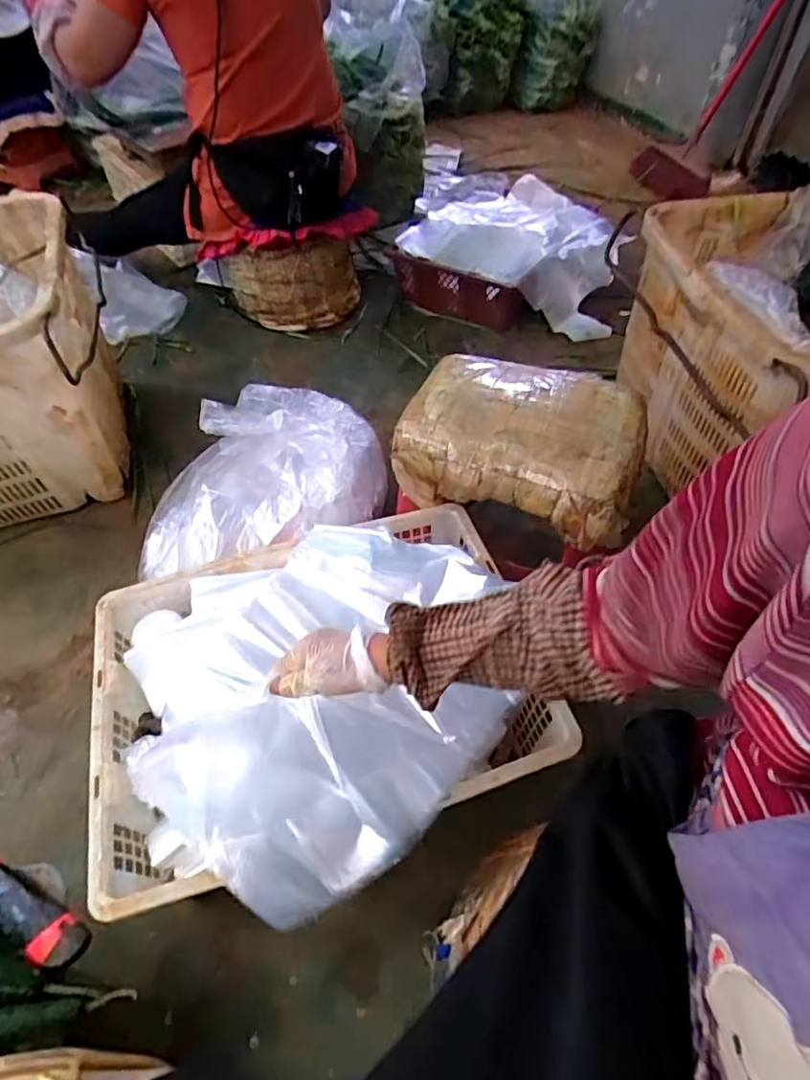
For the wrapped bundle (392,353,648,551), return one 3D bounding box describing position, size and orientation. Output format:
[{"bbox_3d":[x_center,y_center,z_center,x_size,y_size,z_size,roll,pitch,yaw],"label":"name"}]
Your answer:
[{"bbox_3d":[0.155,-0.134,0.752,0.304,0.092,0.246,20,55,16],"label":"wrapped bundle"}]

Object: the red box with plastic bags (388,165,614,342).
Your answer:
[{"bbox_3d":[0.276,-0.700,1.382,0.515,0.215,0.450,22,55,17],"label":"red box with plastic bags"}]

